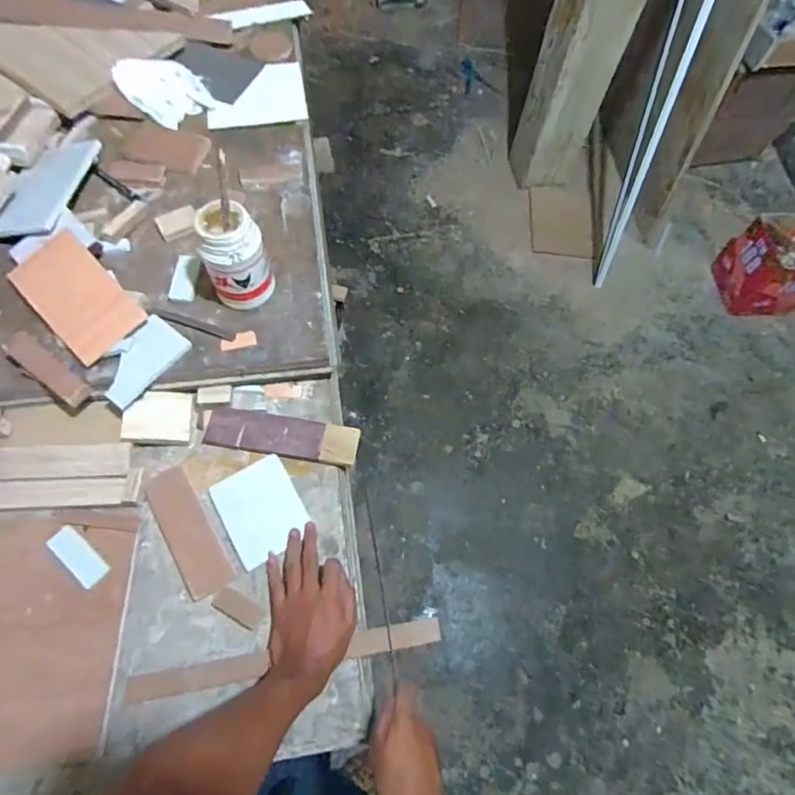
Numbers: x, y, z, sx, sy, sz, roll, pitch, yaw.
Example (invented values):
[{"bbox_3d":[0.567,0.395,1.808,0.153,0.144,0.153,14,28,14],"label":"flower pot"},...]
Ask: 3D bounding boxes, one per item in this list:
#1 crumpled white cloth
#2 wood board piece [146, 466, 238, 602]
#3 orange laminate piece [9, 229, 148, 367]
[{"bbox_3d":[-0.396,-0.520,0.842,0.124,0.040,0.128,-41,74,-19],"label":"crumpled white cloth"},{"bbox_3d":[-0.260,0.166,0.622,0.057,0.008,0.160,-29,71,-15],"label":"wood board piece"},{"bbox_3d":[-0.430,-0.136,0.671,0.100,0.013,0.186,-44,78,-8],"label":"orange laminate piece"}]

